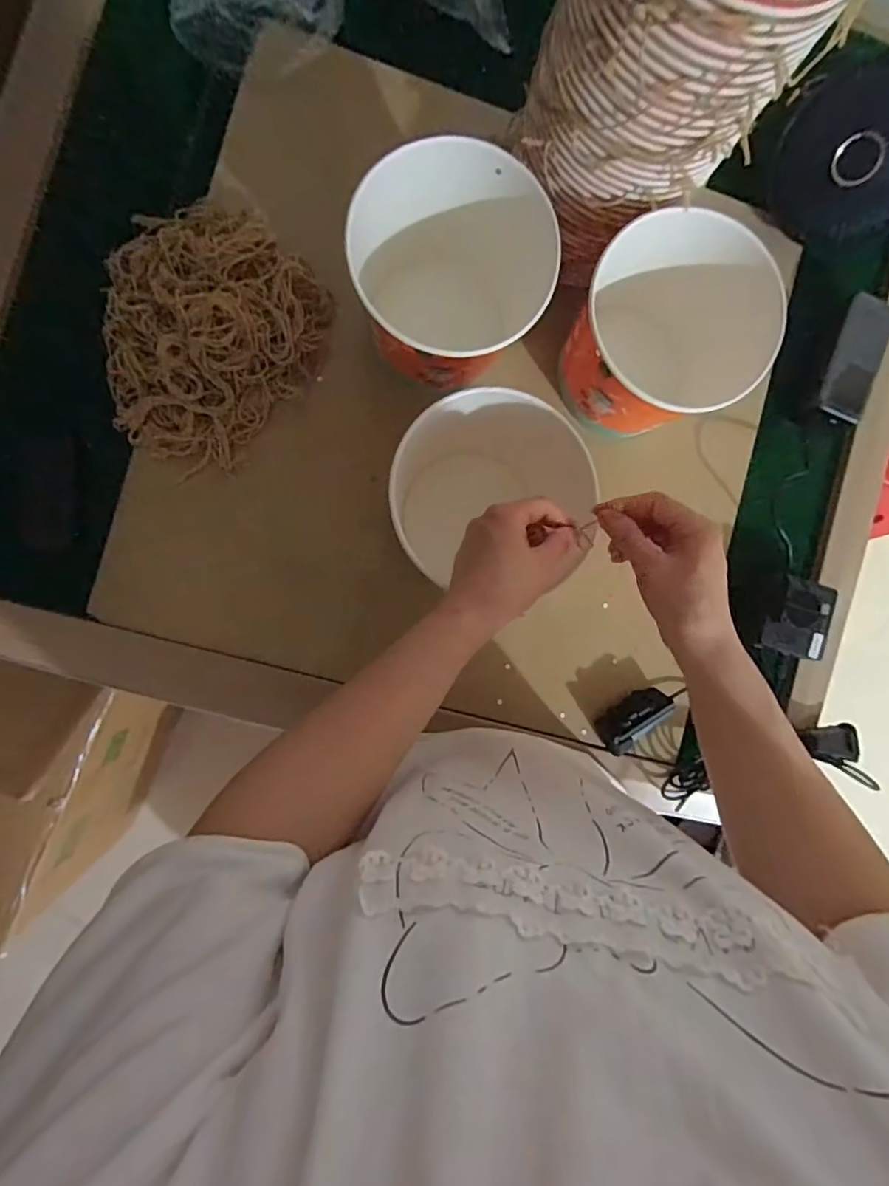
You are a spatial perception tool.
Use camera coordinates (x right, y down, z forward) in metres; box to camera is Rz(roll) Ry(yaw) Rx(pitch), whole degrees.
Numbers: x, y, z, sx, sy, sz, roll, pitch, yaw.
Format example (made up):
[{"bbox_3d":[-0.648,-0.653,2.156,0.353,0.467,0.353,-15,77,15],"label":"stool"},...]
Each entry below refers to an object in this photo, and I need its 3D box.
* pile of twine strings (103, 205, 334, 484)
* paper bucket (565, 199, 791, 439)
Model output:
[{"bbox_3d":[-0.223,-0.237,0.485,0.186,0.066,0.216,38,85,-5],"label":"pile of twine strings"},{"bbox_3d":[0.192,-0.232,0.499,0.172,0.139,0.137,-21,92,-7],"label":"paper bucket"}]

